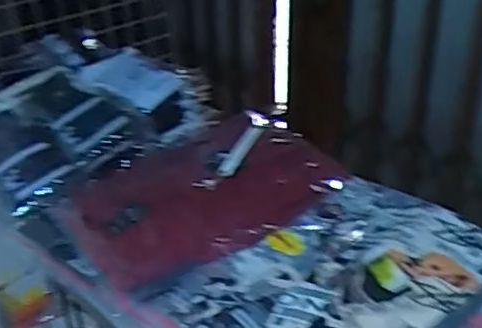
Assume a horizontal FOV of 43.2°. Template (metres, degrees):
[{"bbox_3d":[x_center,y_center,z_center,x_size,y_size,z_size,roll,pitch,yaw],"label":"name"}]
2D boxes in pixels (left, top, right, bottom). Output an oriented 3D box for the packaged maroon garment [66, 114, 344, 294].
[{"bbox_3d":[-0.060,0.029,0.857,0.353,0.035,0.257,-27,40,-34],"label":"packaged maroon garment"}]

